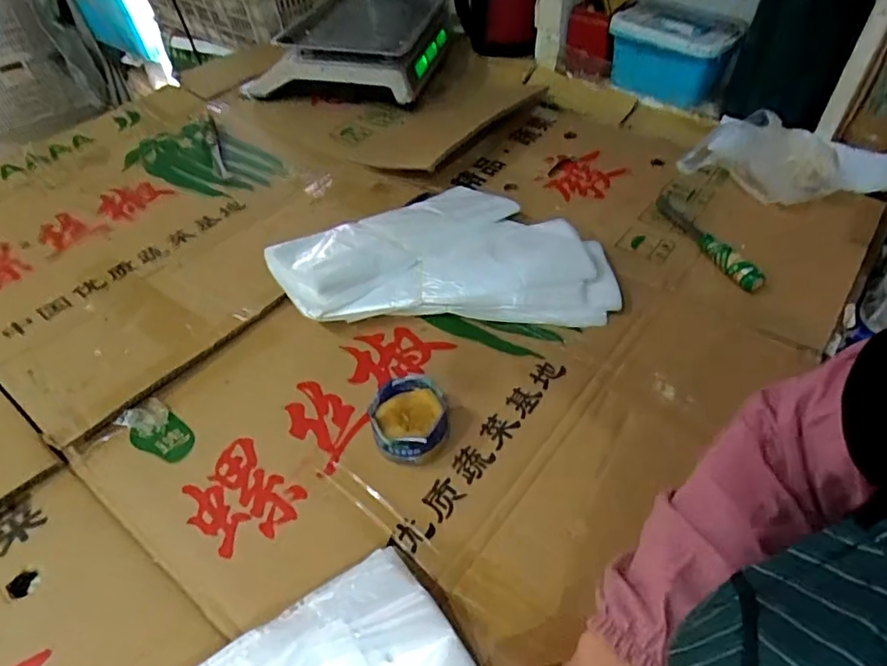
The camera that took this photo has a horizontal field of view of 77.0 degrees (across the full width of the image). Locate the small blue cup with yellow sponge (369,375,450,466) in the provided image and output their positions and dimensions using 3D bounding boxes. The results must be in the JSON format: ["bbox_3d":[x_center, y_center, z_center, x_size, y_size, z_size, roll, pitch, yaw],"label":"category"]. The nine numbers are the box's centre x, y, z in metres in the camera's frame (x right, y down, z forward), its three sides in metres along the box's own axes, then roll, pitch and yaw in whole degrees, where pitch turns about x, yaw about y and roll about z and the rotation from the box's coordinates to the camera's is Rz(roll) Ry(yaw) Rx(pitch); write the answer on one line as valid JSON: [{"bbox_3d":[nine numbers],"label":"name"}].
[{"bbox_3d":[-0.031,0.082,0.511,0.068,0.044,0.072,-1,47,1],"label":"small blue cup with yellow sponge"}]

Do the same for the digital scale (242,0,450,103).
[{"bbox_3d":[-0.143,-0.564,1.062,0.303,0.127,0.372,13,49,14],"label":"digital scale"}]

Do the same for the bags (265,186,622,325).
[{"bbox_3d":[0.000,-0.112,0.685,0.394,0.054,0.249,-2,47,1],"label":"bags"}]

